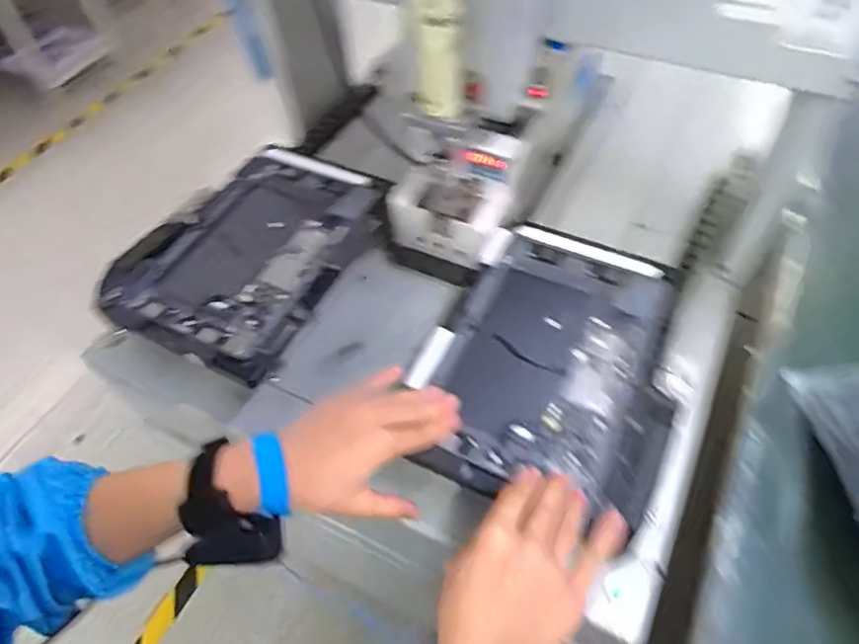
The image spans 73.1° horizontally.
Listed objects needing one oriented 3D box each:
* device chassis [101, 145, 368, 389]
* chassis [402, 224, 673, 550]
[{"bbox_3d":[-0.192,-0.079,0.626,0.212,0.026,0.272,23,59,17],"label":"device chassis"},{"bbox_3d":[0.113,0.023,0.529,0.212,0.017,0.280,15,57,12],"label":"chassis"}]

